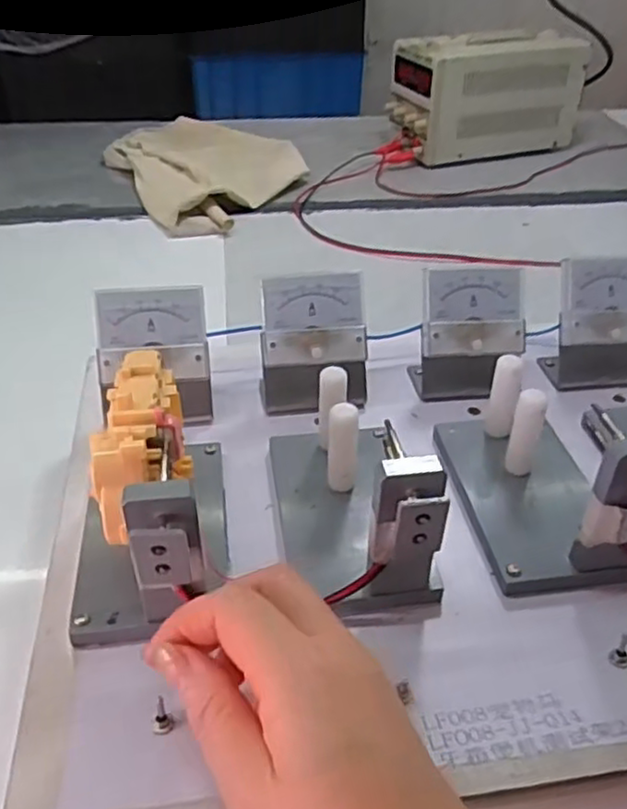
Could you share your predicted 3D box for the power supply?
[{"bbox_3d":[0.262,-0.468,1.066,0.278,0.168,0.113,-15,40,-19],"label":"power supply"}]

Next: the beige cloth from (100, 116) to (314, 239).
[{"bbox_3d":[-0.151,-0.345,1.003,0.253,0.031,0.423,-18,41,-23],"label":"beige cloth"}]

